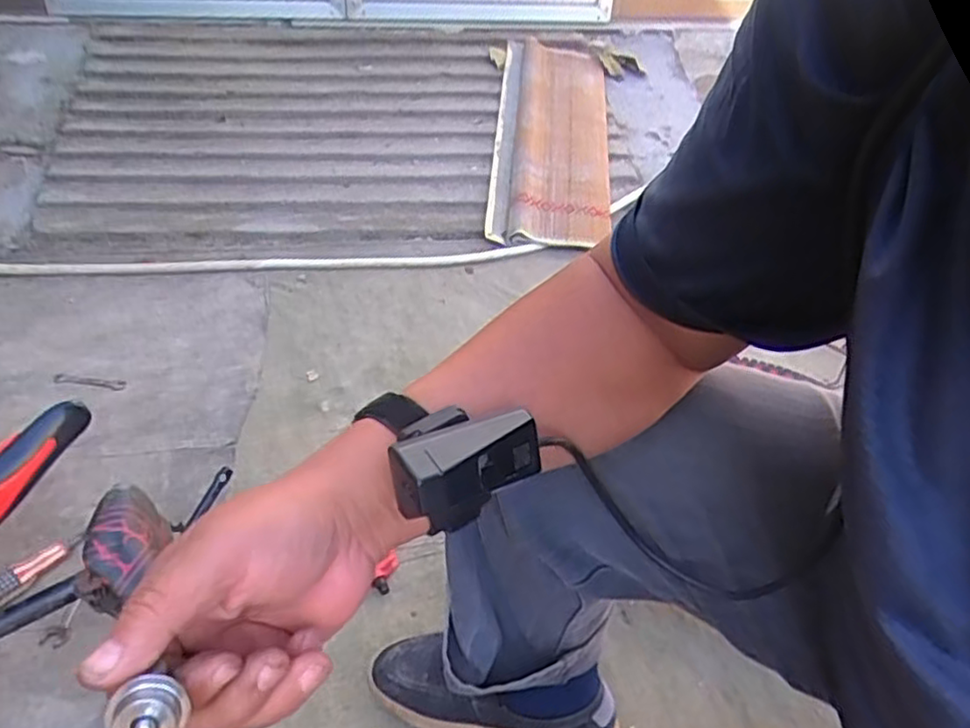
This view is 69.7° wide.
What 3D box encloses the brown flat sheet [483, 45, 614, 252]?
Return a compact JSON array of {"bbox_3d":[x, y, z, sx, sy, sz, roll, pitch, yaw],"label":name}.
[{"bbox_3d":[0.158,-0.530,1.625,0.267,0.056,0.531,6,70,-5],"label":"brown flat sheet"}]

